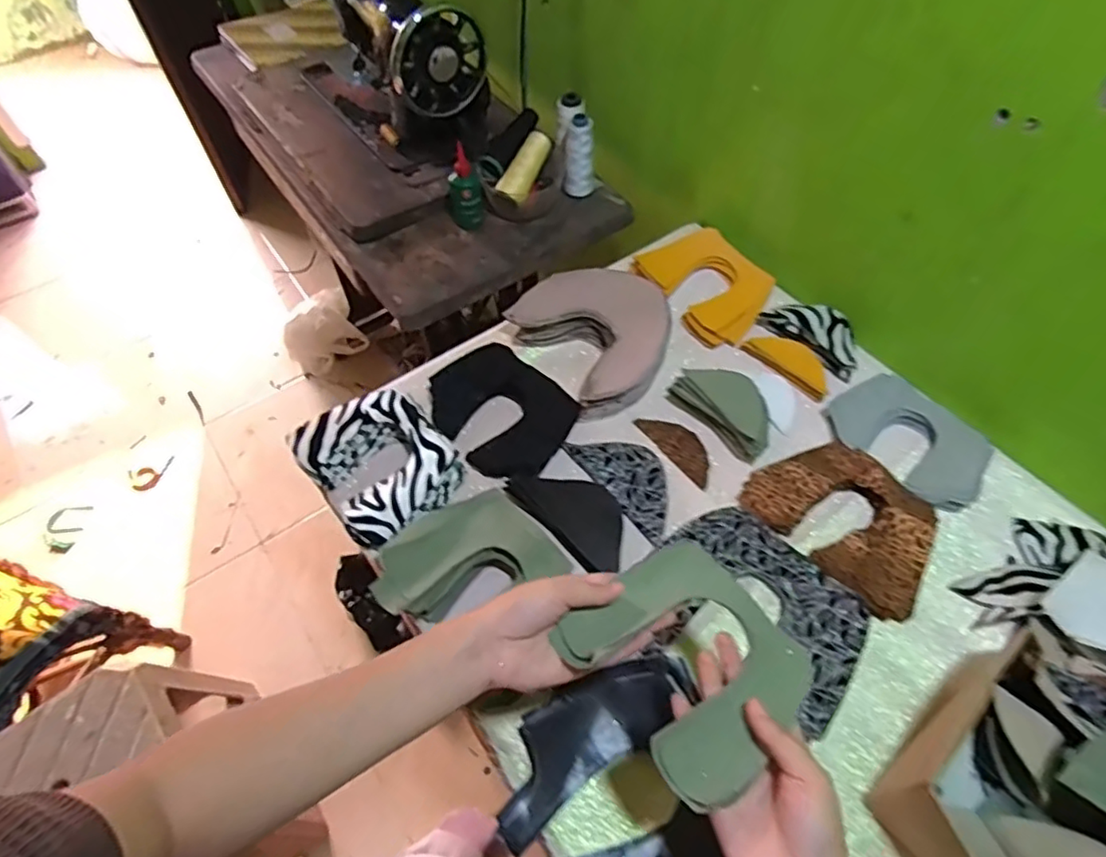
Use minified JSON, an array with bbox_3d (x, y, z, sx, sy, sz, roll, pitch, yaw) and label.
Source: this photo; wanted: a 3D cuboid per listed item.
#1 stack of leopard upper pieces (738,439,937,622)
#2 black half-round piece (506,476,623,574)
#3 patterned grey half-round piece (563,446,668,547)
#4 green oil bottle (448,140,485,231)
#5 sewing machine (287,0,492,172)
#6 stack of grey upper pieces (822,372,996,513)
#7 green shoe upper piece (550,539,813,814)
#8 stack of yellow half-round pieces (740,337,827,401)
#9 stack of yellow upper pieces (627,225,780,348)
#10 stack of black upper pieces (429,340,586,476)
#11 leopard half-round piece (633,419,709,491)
[{"bbox_3d":[0.294,0.086,0.621,0.130,0.019,0.178,-37,63,-22],"label":"stack of leopard upper pieces"},{"bbox_3d":[0.025,0.083,0.639,0.074,0.013,0.134,-39,64,-23],"label":"black half-round piece"},{"bbox_3d":[0.085,0.052,0.668,0.071,0.004,0.138,-31,61,-19],"label":"patterned grey half-round piece"},{"bbox_3d":[-0.124,-0.336,0.873,0.048,0.107,0.048,-12,57,-7],"label":"green oil bottle"},{"bbox_3d":[-0.265,-0.586,0.957,0.163,0.205,0.386,-34,62,-20],"label":"sewing machine"},{"bbox_3d":[0.385,0.009,0.669,0.098,0.034,0.160,-34,62,-20],"label":"stack of grey upper pieces"},{"bbox_3d":[0.093,0.153,0.419,0.126,0.015,0.139,-35,62,-21],"label":"green shoe upper piece"},{"bbox_3d":[0.282,-0.080,0.740,0.046,0.020,0.108,-38,64,-22],"label":"stack of yellow half-round pieces"},{"bbox_3d":[0.194,-0.190,0.803,0.170,0.030,0.137,39,64,23],"label":"stack of yellow upper pieces"},{"bbox_3d":[-0.057,-0.021,0.708,0.160,0.027,0.129,41,73,18],"label":"stack of black upper pieces"},{"bbox_3d":[0.142,0.019,0.691,0.044,0.008,0.102,-32,63,-22],"label":"leopard half-round piece"}]

